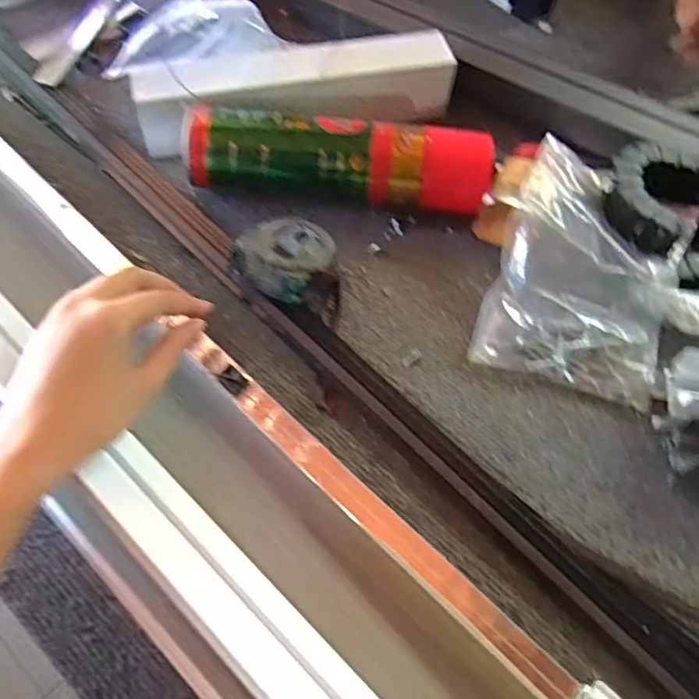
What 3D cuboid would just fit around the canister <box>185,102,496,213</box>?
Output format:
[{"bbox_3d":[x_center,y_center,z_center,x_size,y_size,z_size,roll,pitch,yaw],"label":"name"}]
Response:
[{"bbox_3d":[-0.007,-0.154,0.511,0.251,0.070,0.065,8,61,1],"label":"canister"}]

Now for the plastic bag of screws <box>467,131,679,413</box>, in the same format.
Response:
[{"bbox_3d":[0.186,-0.067,0.481,0.135,0.053,0.204,18,61,6],"label":"plastic bag of screws"}]

